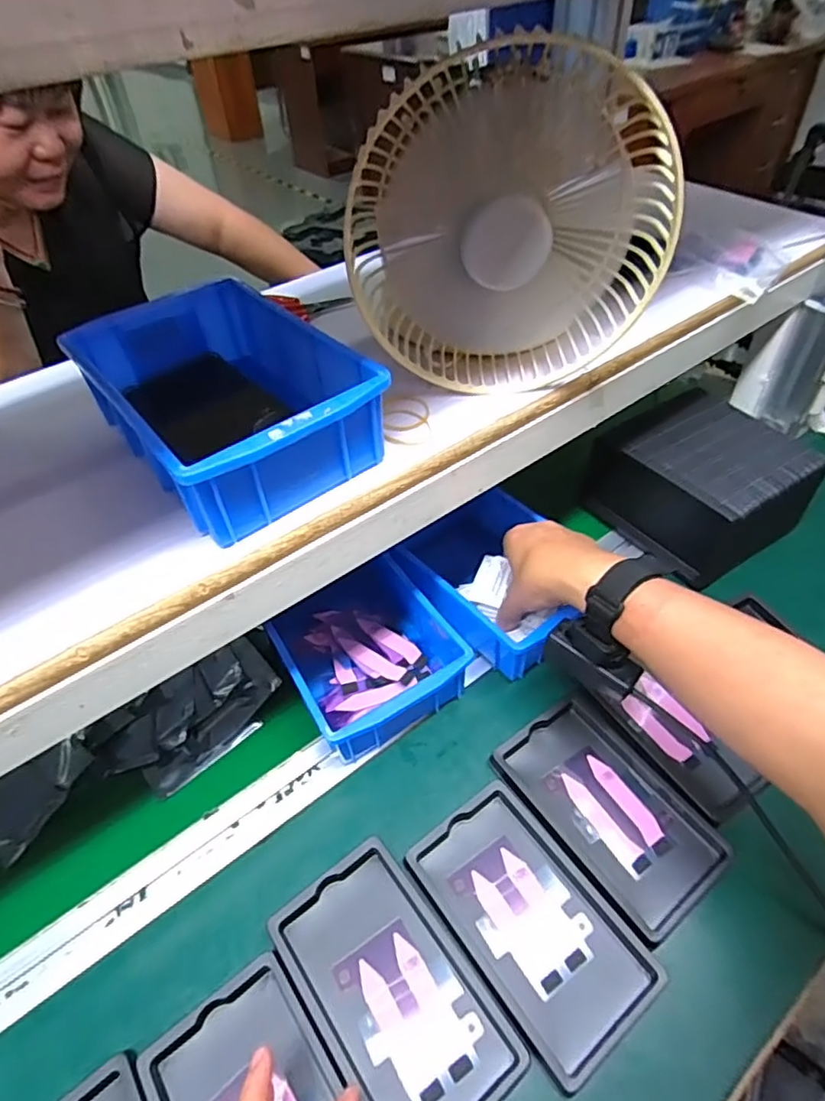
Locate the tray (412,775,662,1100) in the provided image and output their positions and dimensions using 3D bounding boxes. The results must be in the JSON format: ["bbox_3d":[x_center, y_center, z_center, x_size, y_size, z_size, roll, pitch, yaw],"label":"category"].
[{"bbox_3d":[0.080,0.247,0.404,0.093,0.014,0.158,-31,52,-21],"label":"tray"}]

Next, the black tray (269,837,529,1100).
[{"bbox_3d":[-0.013,0.280,0.379,0.093,0.018,0.158,-32,53,-22],"label":"black tray"}]

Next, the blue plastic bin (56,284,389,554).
[{"bbox_3d":[-0.120,-0.100,0.388,0.125,0.061,0.202,-32,52,-23],"label":"blue plastic bin"}]

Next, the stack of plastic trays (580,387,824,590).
[{"bbox_3d":[0.294,-0.069,0.621,0.148,0.104,0.171,-30,52,-20],"label":"stack of plastic trays"}]

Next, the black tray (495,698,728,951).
[{"bbox_3d":[0.148,0.193,0.452,0.097,0.017,0.155,-30,52,-21],"label":"black tray"}]

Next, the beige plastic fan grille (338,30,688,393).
[{"bbox_3d":[0.060,-0.200,0.384,0.195,0.184,0.059,-3,46,3],"label":"beige plastic fan grille"}]

